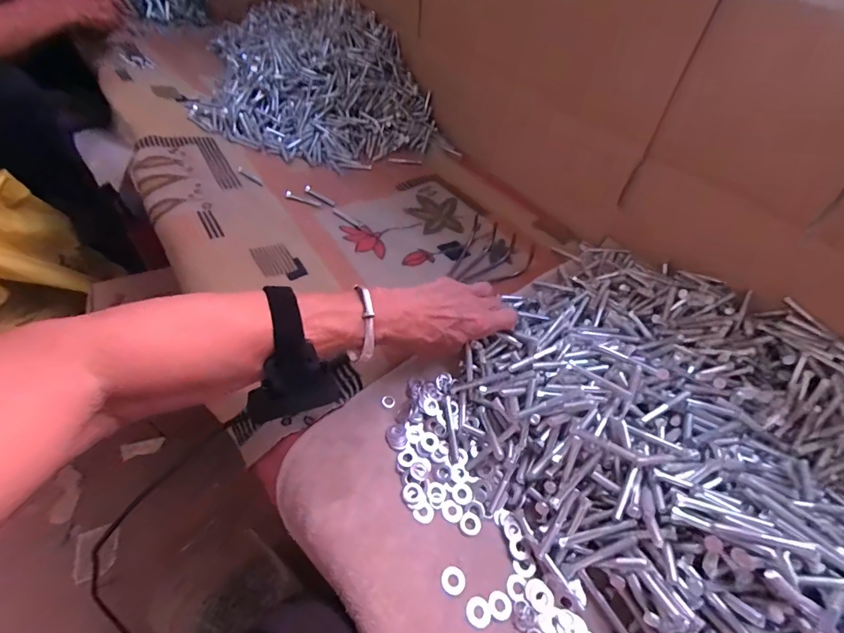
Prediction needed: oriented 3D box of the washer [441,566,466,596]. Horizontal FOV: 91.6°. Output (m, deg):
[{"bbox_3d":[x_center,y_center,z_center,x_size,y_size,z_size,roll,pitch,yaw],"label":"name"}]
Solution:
[{"bbox_3d":[0.023,0.189,0.294,0.017,0.004,0.017,3,48,-4],"label":"washer"}]

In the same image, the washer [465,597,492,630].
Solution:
[{"bbox_3d":[0.040,0.204,0.284,0.018,0.004,0.018,3,48,-4],"label":"washer"}]

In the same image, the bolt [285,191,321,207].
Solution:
[{"bbox_3d":[-0.175,-0.170,0.598,0.059,0.006,0.012,21,49,12],"label":"bolt"}]

